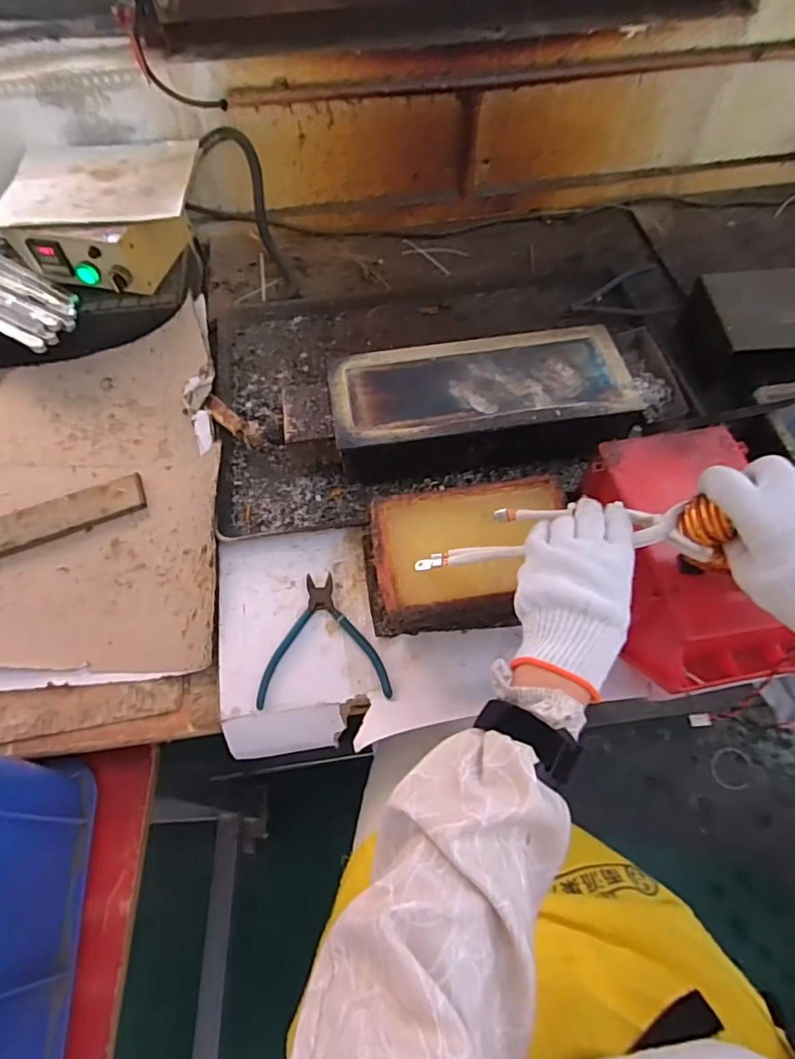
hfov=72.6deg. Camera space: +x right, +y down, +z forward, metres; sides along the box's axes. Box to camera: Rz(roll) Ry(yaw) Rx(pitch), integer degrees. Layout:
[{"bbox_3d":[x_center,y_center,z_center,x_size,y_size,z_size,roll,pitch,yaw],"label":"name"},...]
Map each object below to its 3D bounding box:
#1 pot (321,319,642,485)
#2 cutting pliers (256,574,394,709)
[{"bbox_3d":[0.098,-0.145,0.658,0.345,0.100,0.152,-7,60,-3],"label":"pot"},{"bbox_3d":[-0.074,0.108,0.551,0.126,0.009,0.134,-4,60,-1],"label":"cutting pliers"}]

